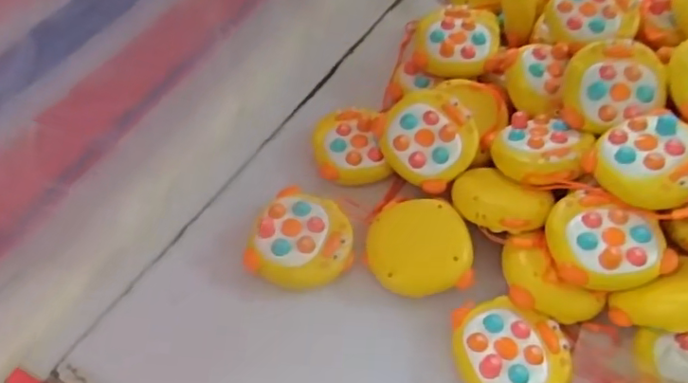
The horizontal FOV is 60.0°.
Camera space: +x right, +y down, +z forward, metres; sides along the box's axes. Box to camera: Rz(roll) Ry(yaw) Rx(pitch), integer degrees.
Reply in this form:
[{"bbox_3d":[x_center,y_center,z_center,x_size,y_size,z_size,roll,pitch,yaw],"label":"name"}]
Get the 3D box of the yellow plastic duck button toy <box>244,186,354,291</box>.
[{"bbox_3d":[-0.033,0.042,0.503,0.082,0.028,0.082,13,53,6],"label":"yellow plastic duck button toy"}]

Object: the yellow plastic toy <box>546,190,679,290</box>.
[{"bbox_3d":[0.206,0.035,0.465,0.082,0.031,0.080,-2,53,-5],"label":"yellow plastic toy"}]

